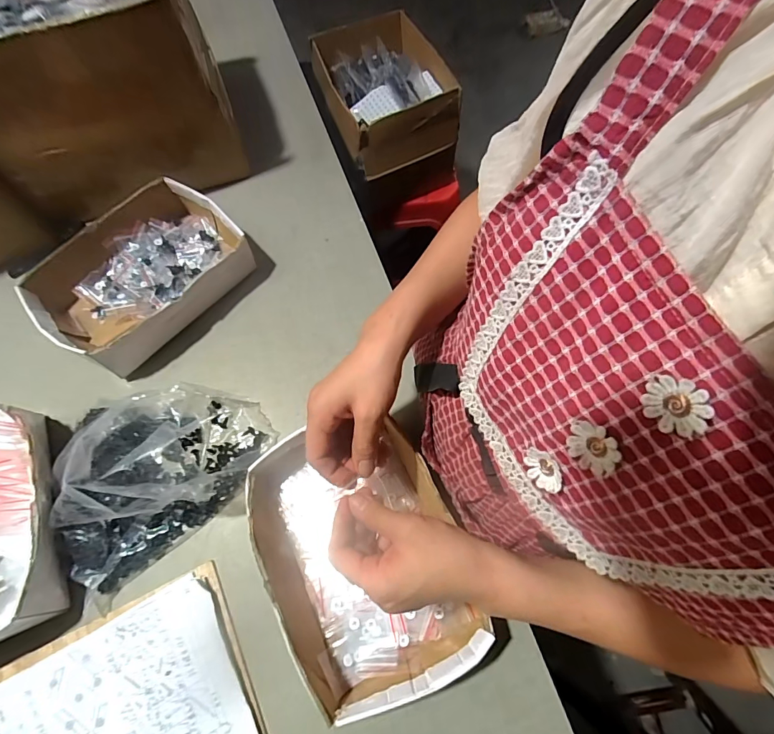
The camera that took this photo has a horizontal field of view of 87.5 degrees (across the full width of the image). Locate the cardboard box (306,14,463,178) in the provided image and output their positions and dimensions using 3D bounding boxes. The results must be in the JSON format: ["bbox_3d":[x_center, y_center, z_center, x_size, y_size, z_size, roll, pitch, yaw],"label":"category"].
[{"bbox_3d":[-0.012,-0.650,0.942,0.273,0.140,0.358,-21,70,-7],"label":"cardboard box"}]

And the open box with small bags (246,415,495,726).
[{"bbox_3d":[-0.027,0.185,0.416,0.185,0.068,0.251,-20,69,-10],"label":"open box with small bags"}]

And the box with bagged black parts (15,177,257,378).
[{"bbox_3d":[-0.325,-0.124,0.544,0.182,0.070,0.255,39,71,14],"label":"box with bagged black parts"}]

